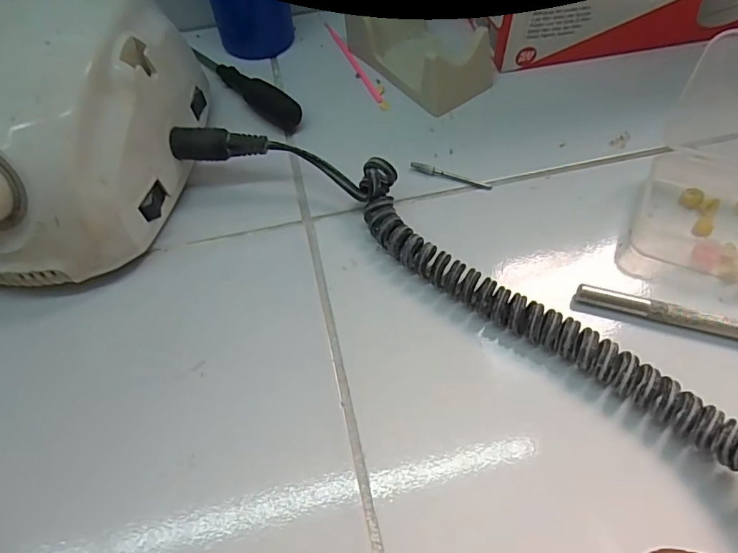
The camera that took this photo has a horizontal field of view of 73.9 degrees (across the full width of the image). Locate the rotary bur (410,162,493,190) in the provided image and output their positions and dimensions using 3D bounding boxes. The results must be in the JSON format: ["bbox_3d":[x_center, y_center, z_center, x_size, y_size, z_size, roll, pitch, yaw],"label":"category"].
[{"bbox_3d":[0.043,-0.053,0.260,0.043,0.006,0.004,16,59,12],"label":"rotary bur"}]

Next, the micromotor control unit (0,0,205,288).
[{"bbox_3d":[-0.139,-0.070,0.224,0.087,0.071,0.132,0,57,2],"label":"micromotor control unit"}]

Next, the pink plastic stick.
[{"bbox_3d":[-0.011,-0.141,0.317,0.005,0.004,0.089,-21,58,-11],"label":"pink plastic stick"}]

